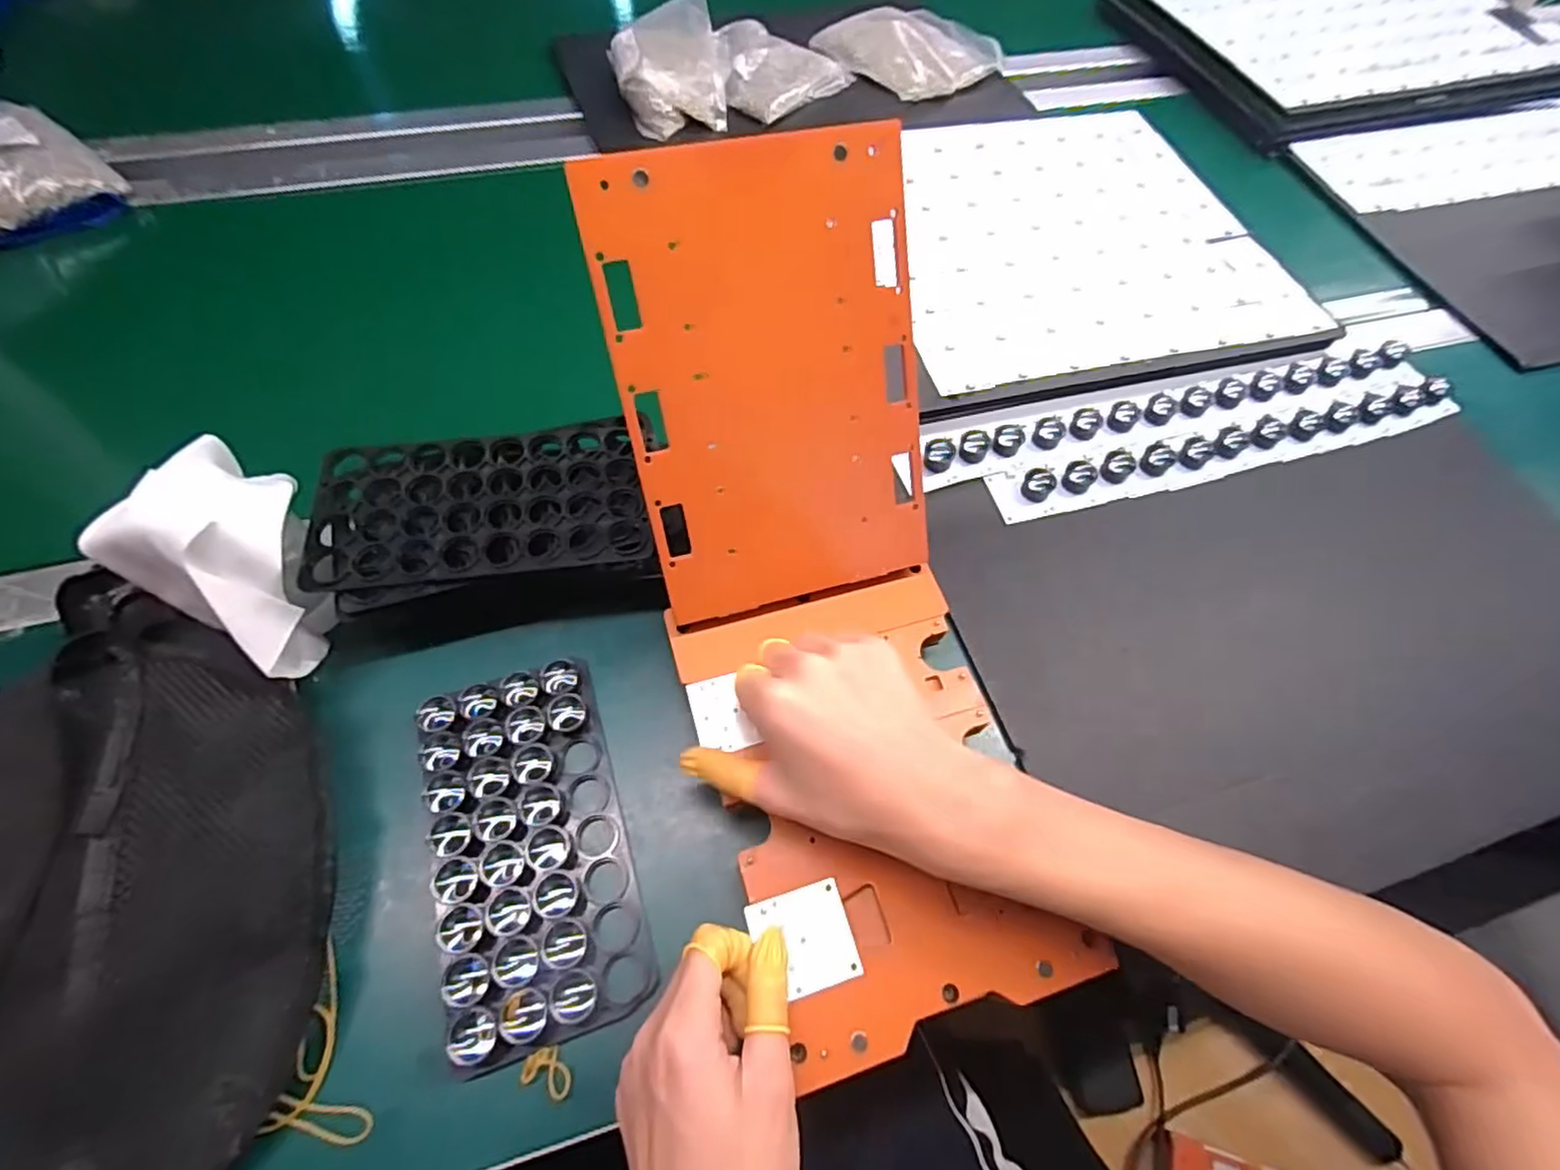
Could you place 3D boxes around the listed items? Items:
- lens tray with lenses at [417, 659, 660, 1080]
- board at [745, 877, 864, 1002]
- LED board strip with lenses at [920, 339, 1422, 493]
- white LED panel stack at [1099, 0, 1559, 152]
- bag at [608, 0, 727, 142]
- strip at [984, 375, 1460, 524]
[{"bbox_3d":[-0.135,0.137,0.359,0.096,0.024,0.188,-16,65,-10],"label":"lens tray with lenses"},{"bbox_3d":[0.012,0.172,0.322,0.047,0.004,0.044,-15,65,-9],"label":"board"},{"bbox_3d":[0.315,-0.141,0.525,0.440,0.013,0.043,-13,65,-9],"label":"LED board strip with lenses"},{"bbox_3d":[0.688,-0.703,0.828,0.506,0.039,0.387,-12,65,-8],"label":"white LED panel stack"},{"bbox_3d":[-0.118,-0.551,0.709,0.116,0.051,0.155,-12,65,-8],"label":"bag"},{"bbox_3d":[0.352,-0.108,0.510,0.393,0.015,0.043,-13,65,-8],"label":"strip"}]

